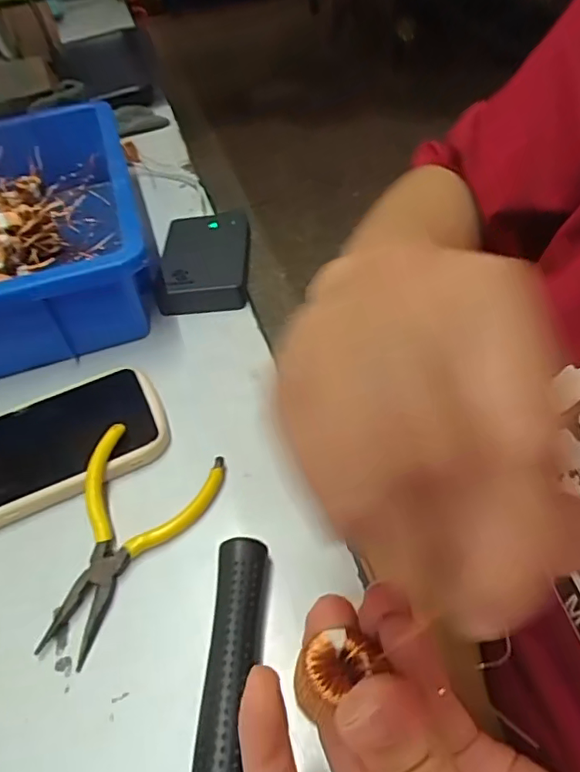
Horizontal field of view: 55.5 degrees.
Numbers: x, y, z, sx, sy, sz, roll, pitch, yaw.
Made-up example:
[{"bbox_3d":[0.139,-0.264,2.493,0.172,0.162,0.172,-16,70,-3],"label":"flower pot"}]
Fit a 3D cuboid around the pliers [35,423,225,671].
[{"bbox_3d":[-0.091,0.077,0.289,0.071,0.020,0.117,15,51,17],"label":"pliers"}]

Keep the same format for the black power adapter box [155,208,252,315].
[{"bbox_3d":[-0.068,-0.102,0.442,0.070,0.026,0.100,-5,48,0],"label":"black power adapter box"}]

